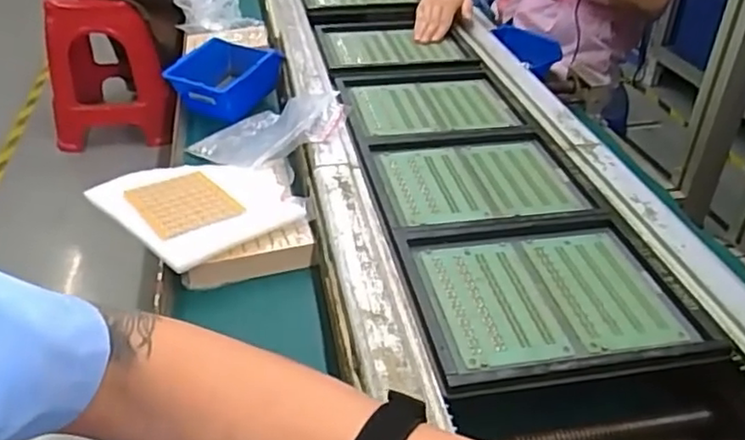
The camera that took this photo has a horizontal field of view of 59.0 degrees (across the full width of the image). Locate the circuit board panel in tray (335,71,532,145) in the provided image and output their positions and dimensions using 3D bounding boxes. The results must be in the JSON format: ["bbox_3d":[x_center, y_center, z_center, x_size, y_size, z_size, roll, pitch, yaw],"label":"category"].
[{"bbox_3d":[0.074,-0.142,0.833,0.207,0.025,0.188,-6,35,-9],"label":"circuit board panel in tray"}]

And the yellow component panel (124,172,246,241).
[{"bbox_3d":[-0.193,-0.019,0.675,0.084,0.008,0.119,-23,41,-30],"label":"yellow component panel"}]

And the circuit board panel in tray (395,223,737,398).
[{"bbox_3d":[0.143,0.060,0.542,0.210,0.021,0.178,-6,35,-8],"label":"circuit board panel in tray"}]

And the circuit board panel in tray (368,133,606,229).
[{"bbox_3d":[0.111,-0.046,0.687,0.205,0.012,0.166,-5,35,-8],"label":"circuit board panel in tray"}]

